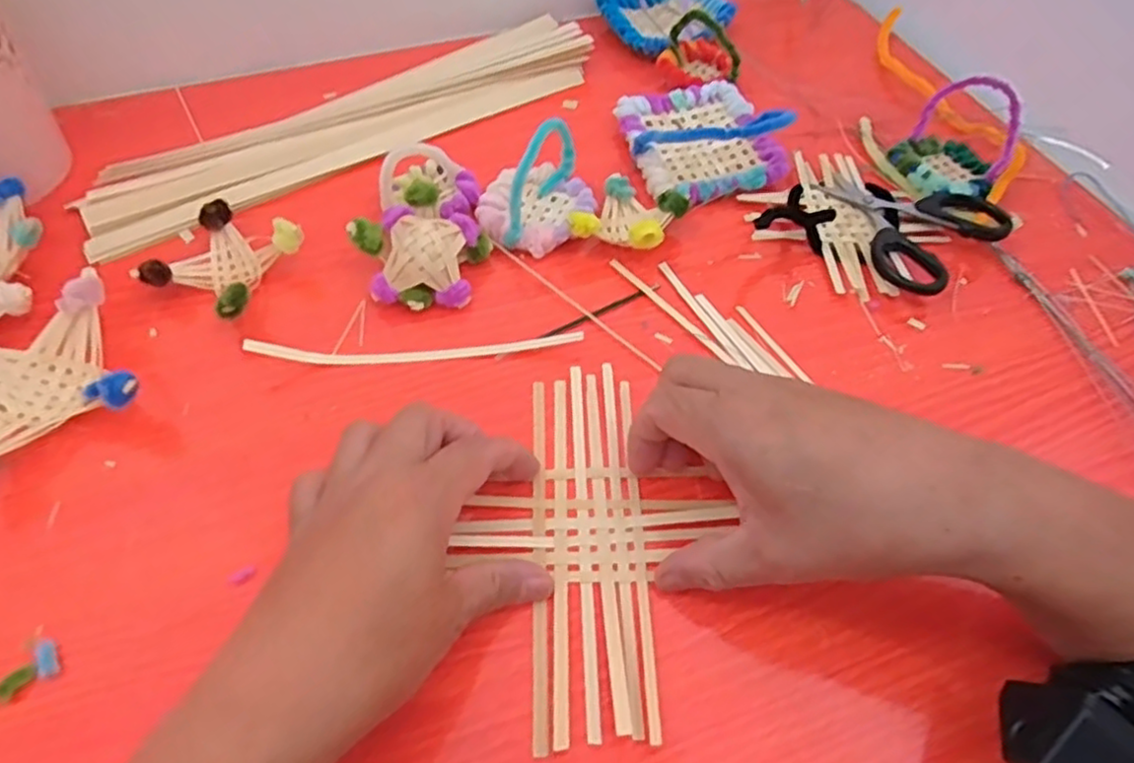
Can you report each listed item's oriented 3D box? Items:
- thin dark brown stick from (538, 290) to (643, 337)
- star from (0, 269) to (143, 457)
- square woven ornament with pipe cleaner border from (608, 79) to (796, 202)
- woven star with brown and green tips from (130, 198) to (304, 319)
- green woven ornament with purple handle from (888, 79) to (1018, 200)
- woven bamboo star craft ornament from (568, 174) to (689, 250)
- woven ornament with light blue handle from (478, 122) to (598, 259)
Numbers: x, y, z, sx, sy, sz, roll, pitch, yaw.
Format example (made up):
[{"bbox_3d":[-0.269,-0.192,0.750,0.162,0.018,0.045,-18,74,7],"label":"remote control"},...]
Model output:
[{"bbox_3d":[0.019,-0.039,0.383,0.074,0.004,0.005,-24,59,-17],"label":"thin dark brown stick"},{"bbox_3d":[-0.251,0.001,0.332,0.081,0.035,0.078,-29,60,-19],"label":"star"},{"bbox_3d":[0.088,-0.167,0.446,0.095,0.049,0.123,-13,56,-10],"label":"square woven ornament with pipe cleaner border"},{"bbox_3d":[-0.189,-0.066,0.387,0.068,0.025,0.065,23,58,14],"label":"woven star with brown and green tips"},{"bbox_3d":[0.242,-0.151,0.431,0.062,0.058,0.053,29,60,18],"label":"green woven ornament with purple handle"},{"bbox_3d":[0.037,-0.098,0.408,0.054,0.030,0.058,25,58,15],"label":"woven bamboo star craft ornament"},{"bbox_3d":[-0.018,-0.118,0.407,0.068,0.058,0.070,0,55,-1],"label":"woven ornament with light blue handle"}]

